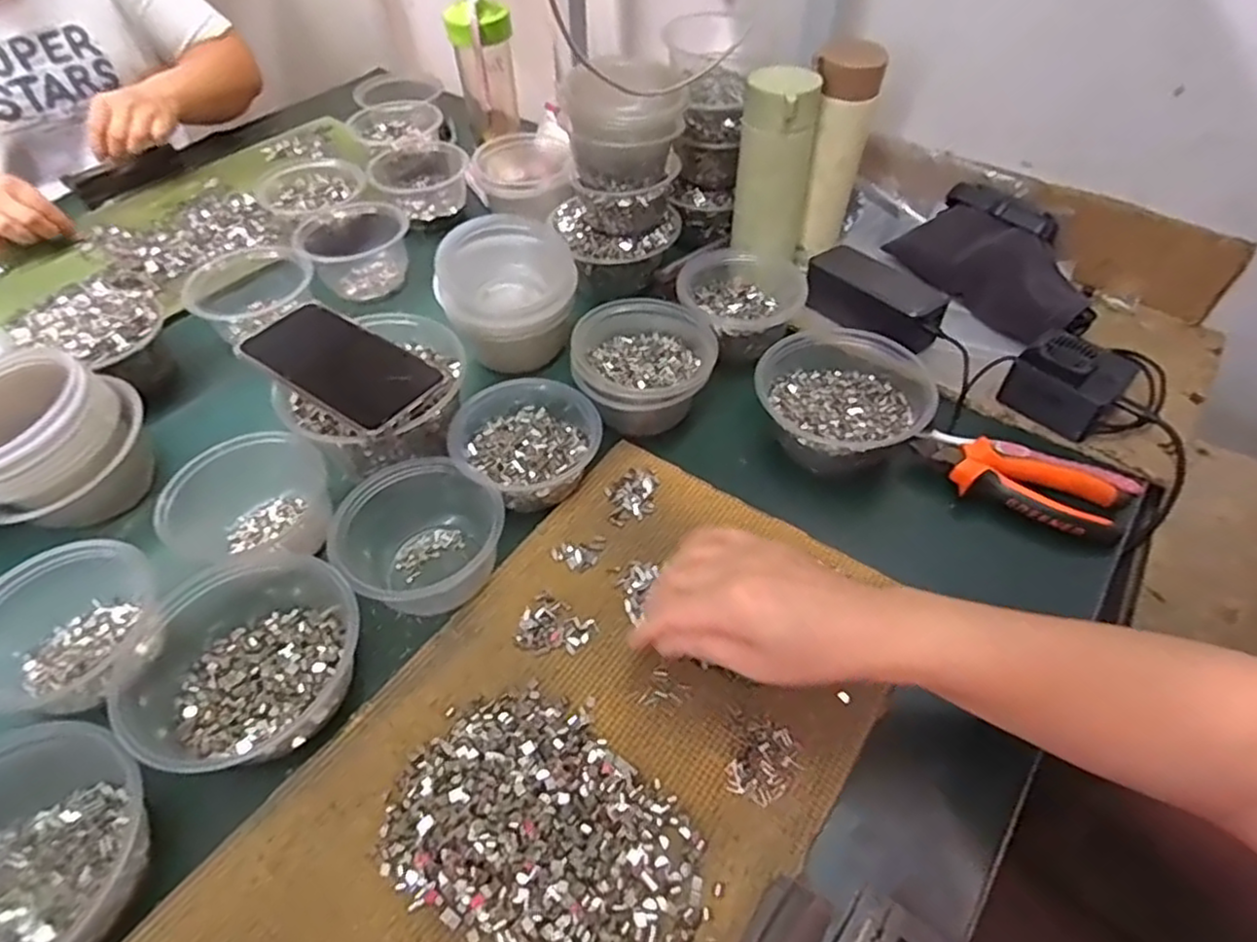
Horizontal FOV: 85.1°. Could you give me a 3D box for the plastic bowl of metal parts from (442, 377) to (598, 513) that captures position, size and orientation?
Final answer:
[{"bbox_3d":[-0.081,-0.022,0.547,0.112,0.049,0.112,-21,51,-14],"label":"plastic bowl of metal parts"}]

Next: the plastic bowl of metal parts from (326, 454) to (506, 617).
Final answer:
[{"bbox_3d":[-0.144,0.048,0.483,0.109,0.065,0.089,-37,57,-25],"label":"plastic bowl of metal parts"}]

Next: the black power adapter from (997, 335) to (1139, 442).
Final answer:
[{"bbox_3d":[0.364,-0.074,0.568,0.064,0.060,0.074,-34,55,-23],"label":"black power adapter"}]

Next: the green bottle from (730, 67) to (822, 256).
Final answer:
[{"bbox_3d":[0.133,-0.271,0.636,0.063,0.173,0.055,10,51,12],"label":"green bottle"}]

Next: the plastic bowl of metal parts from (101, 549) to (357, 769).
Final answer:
[{"bbox_3d":[-0.239,0.113,0.434,0.132,0.059,0.135,-2,49,2],"label":"plastic bowl of metal parts"}]

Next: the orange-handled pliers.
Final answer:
[{"bbox_3d":[0.305,0.006,0.529,0.157,0.018,0.070,19,57,16],"label":"orange-handled pliers"}]

